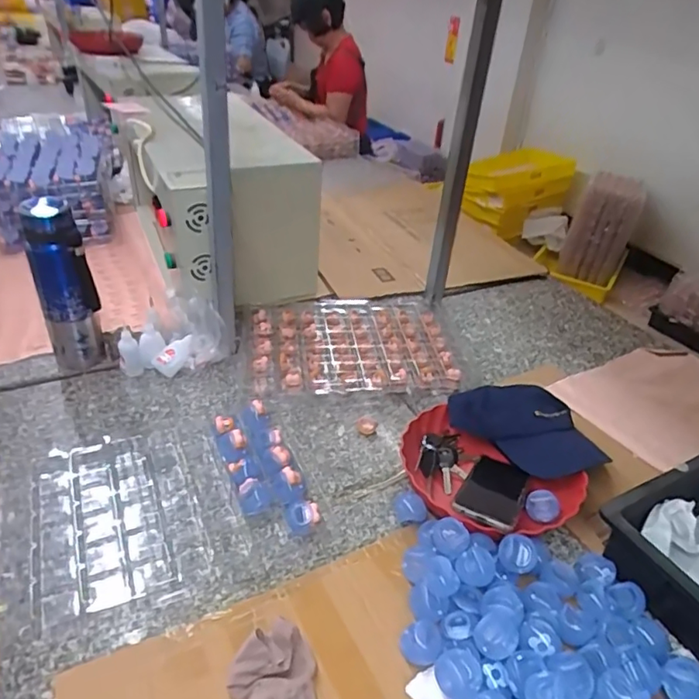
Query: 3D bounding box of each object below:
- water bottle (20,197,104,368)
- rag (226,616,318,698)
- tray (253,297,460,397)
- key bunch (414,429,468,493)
[{"bbox_3d":[-0.445,-0.093,0.869,0.075,0.274,0.074,-19,41,-30],"label":"water bottle"},{"bbox_3d":[-0.059,0.318,0.529,0.102,0.047,0.078,27,40,28],"label":"rag"},{"bbox_3d":[-0.001,-0.009,1.022,0.370,0.038,0.286,-2,35,-10],"label":"tray"},{"bbox_3d":[0.139,0.152,0.810,0.068,0.034,0.111,14,36,13],"label":"key bunch"}]

